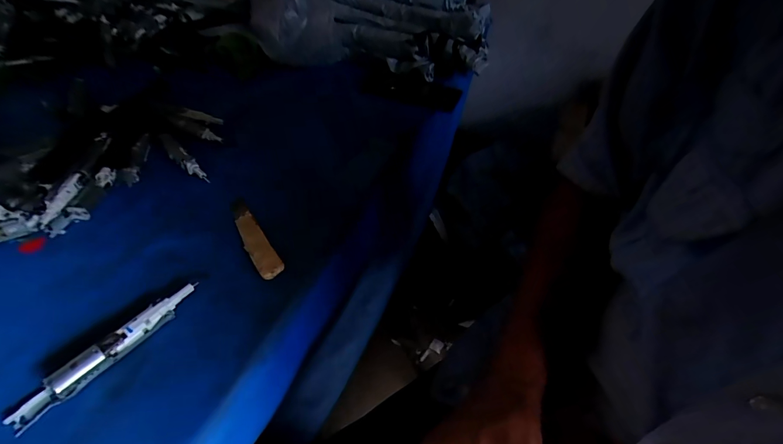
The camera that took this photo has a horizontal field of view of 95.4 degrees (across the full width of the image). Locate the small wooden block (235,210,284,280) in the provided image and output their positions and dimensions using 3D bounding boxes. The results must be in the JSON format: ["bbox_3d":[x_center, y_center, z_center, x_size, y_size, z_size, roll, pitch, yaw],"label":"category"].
[{"bbox_3d":[-0.134,0.019,0.352,0.022,0.007,0.093,-25,53,-26],"label":"small wooden block"}]

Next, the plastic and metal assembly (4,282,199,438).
[{"bbox_3d":[-0.210,0.095,0.269,0.016,0.021,0.132,31,52,24],"label":"plastic and metal assembly"}]

